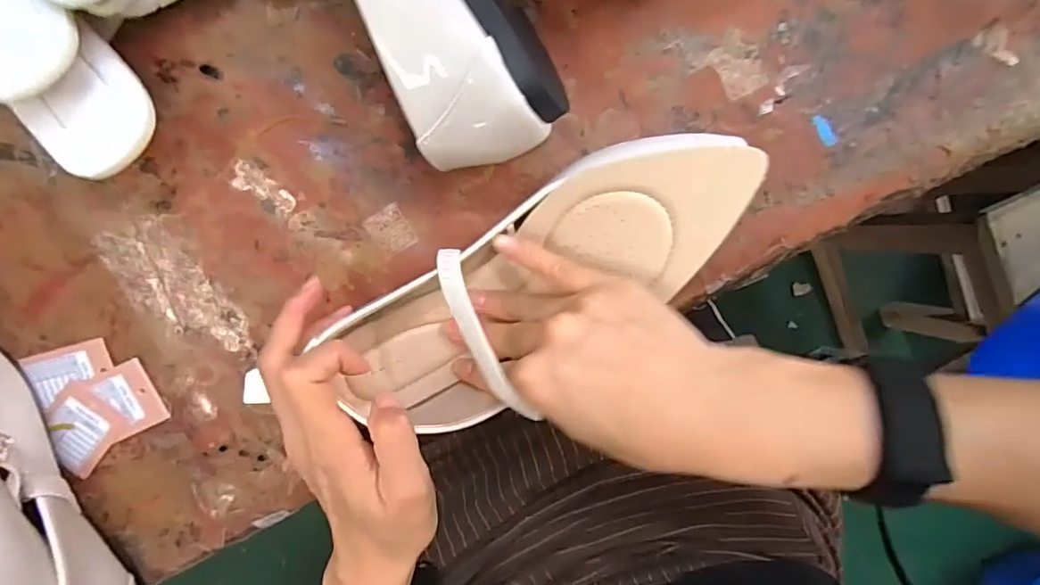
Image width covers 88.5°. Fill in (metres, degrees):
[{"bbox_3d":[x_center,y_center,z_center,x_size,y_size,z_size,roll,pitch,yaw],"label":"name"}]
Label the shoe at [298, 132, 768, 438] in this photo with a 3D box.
[{"bbox_3d":[0.013,-0.001,0.271,0.230,0.058,0.084,-32,98,14],"label":"shoe"}]

